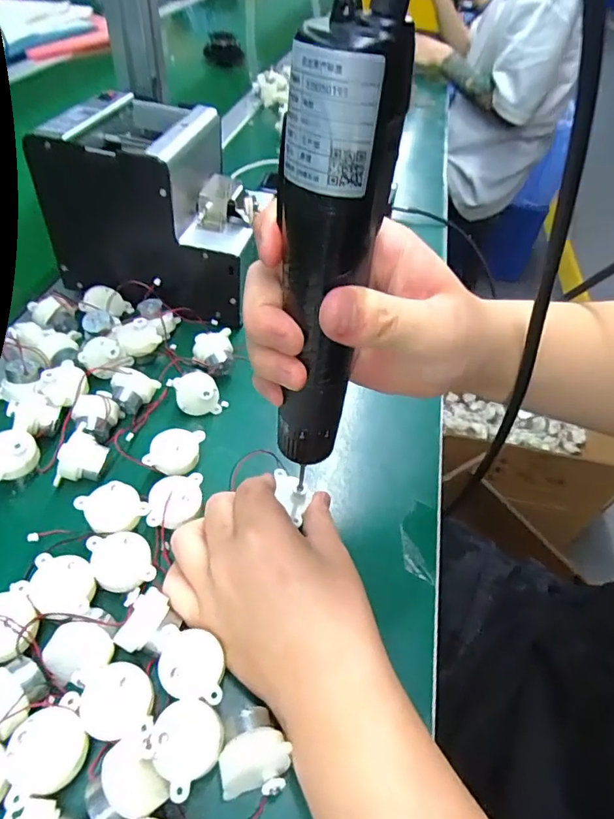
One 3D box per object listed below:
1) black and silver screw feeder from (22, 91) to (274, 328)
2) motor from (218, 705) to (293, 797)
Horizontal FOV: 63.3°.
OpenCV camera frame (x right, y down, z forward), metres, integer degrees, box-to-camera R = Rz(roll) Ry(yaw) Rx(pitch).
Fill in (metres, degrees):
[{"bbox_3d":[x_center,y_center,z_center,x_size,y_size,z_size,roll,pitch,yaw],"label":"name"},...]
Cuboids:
[{"bbox_3d":[-0.128,-0.189,0.451,0.167,0.129,0.129,13,48,6],"label":"black and silver screw feeder"},{"bbox_3d":[-0.025,0.165,0.241,0.031,0.024,0.033,2,47,-4],"label":"motor"}]

